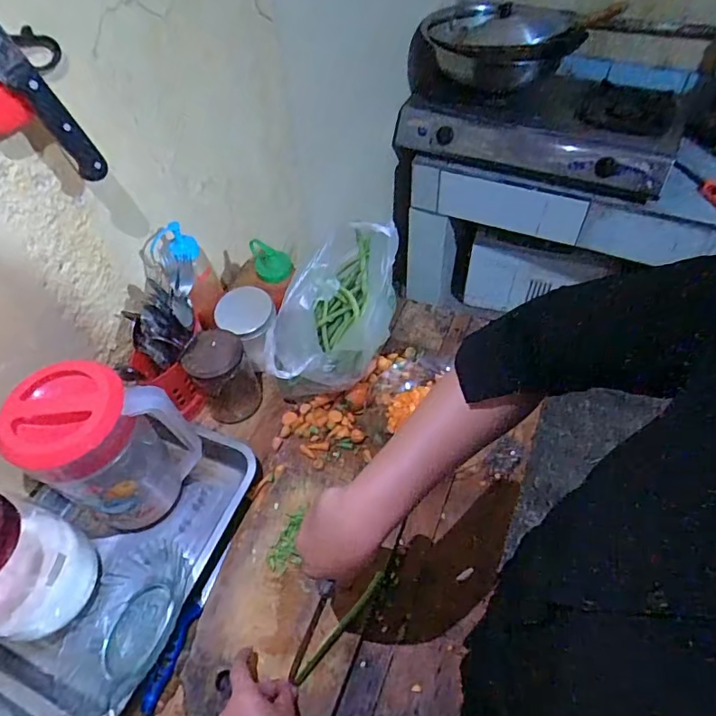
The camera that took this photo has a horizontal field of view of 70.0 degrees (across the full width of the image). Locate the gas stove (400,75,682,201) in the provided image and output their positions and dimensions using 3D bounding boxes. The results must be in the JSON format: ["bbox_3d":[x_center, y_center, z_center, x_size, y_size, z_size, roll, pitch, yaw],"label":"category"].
[{"bbox_3d":[0.484,-0.645,1.374,0.675,0.151,0.324,21,57,19],"label":"gas stove"}]

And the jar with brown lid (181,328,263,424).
[{"bbox_3d":[-0.191,0.026,0.742,0.084,0.132,0.084,-2,52,2],"label":"jar with brown lid"}]

